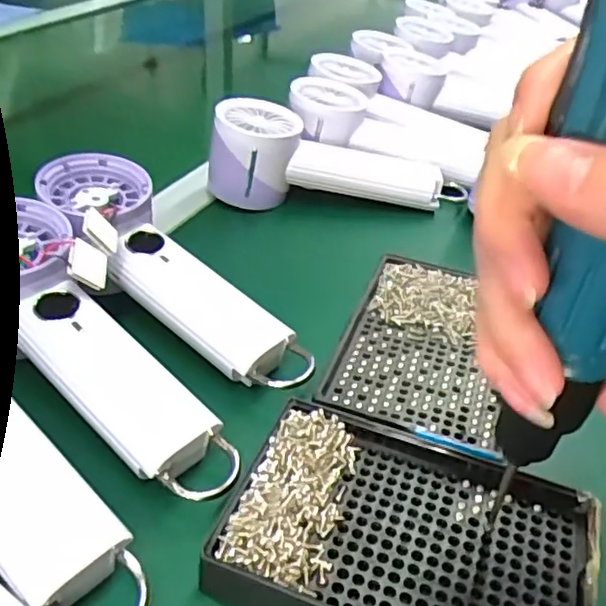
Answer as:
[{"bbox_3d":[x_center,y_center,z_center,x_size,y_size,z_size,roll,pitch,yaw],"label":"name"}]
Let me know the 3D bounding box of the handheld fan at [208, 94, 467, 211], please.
[{"bbox_3d":[0.024,-0.099,0.482,0.188,0.064,0.055,9,38,-10],"label":"handheld fan"}]

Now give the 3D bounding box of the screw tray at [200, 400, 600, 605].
[{"bbox_3d":[0.041,0.087,0.246,0.134,0.021,0.091,13,38,11],"label":"screw tray"}]

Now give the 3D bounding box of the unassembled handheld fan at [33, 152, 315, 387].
[{"bbox_3d":[-0.076,-0.026,0.343,0.054,0.033,0.195,-33,65,-31],"label":"unassembled handheld fan"}]

